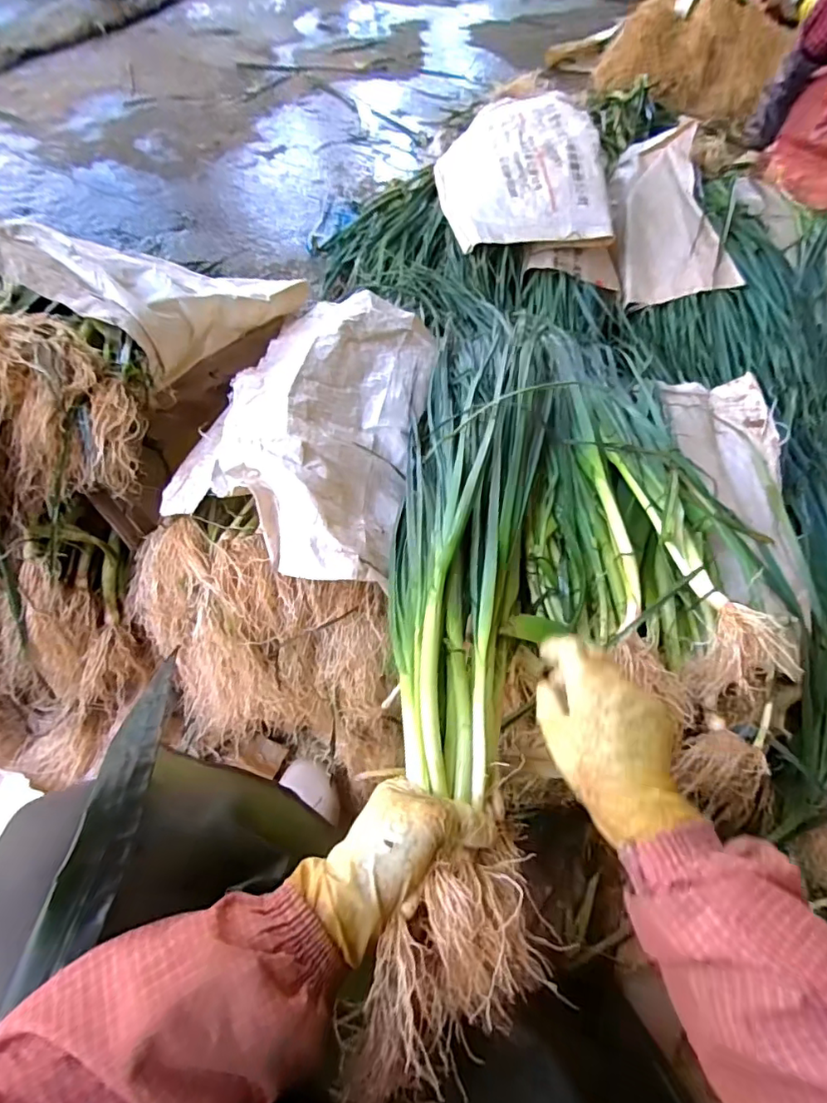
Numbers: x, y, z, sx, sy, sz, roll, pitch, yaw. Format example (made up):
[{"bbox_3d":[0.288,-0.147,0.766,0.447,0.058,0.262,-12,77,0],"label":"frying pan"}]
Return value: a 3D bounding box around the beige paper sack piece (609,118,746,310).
[{"bbox_3d":[0.556,-0.759,1.211,0.226,0.077,0.482,-7,69,11],"label":"beige paper sack piece"}]

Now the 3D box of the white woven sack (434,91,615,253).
[{"bbox_3d":[0.211,-0.832,1.134,0.308,0.115,0.472,-5,59,-7],"label":"white woven sack"}]

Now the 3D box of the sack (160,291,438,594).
[{"bbox_3d":[-0.123,-0.193,0.687,0.286,0.110,0.520,9,58,1],"label":"sack"}]

